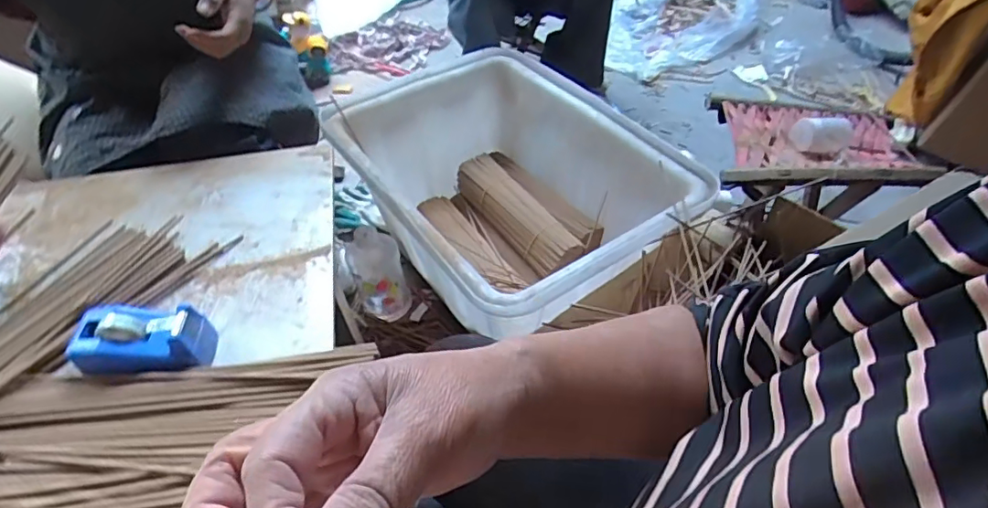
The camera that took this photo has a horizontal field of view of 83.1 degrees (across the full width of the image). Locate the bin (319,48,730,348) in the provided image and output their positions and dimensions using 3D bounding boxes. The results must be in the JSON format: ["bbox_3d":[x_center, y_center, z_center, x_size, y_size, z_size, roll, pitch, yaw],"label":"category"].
[{"bbox_3d":[0.020,-0.105,1.015,0.456,0.277,0.599,-26,52,-21],"label":"bin"}]

